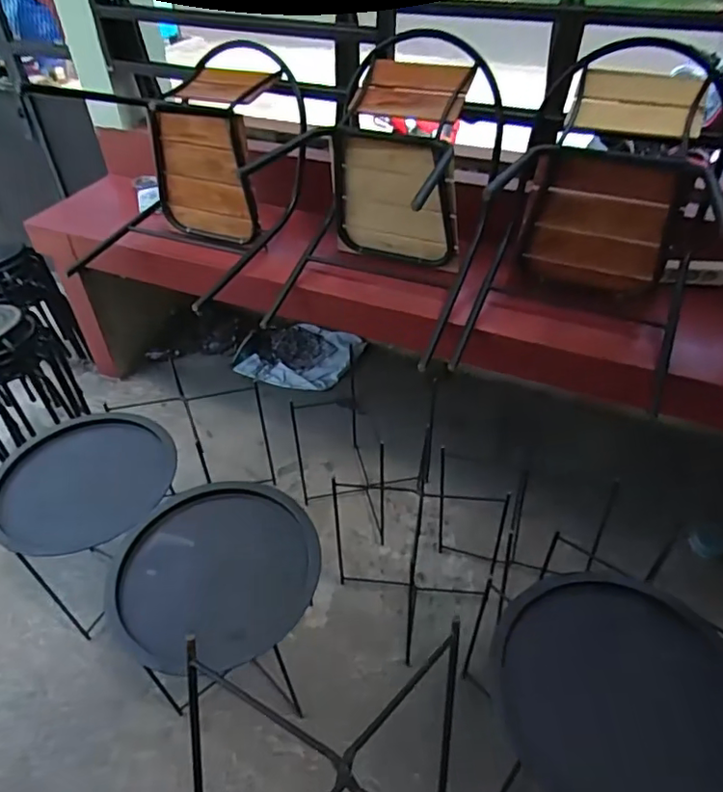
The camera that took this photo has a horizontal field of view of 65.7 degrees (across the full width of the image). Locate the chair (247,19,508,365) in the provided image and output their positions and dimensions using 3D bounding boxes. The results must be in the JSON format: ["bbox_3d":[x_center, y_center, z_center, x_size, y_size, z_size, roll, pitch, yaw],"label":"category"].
[{"bbox_3d":[0.054,-0.603,1.616,0.599,0.596,0.717,19,46,21],"label":"chair"}]

